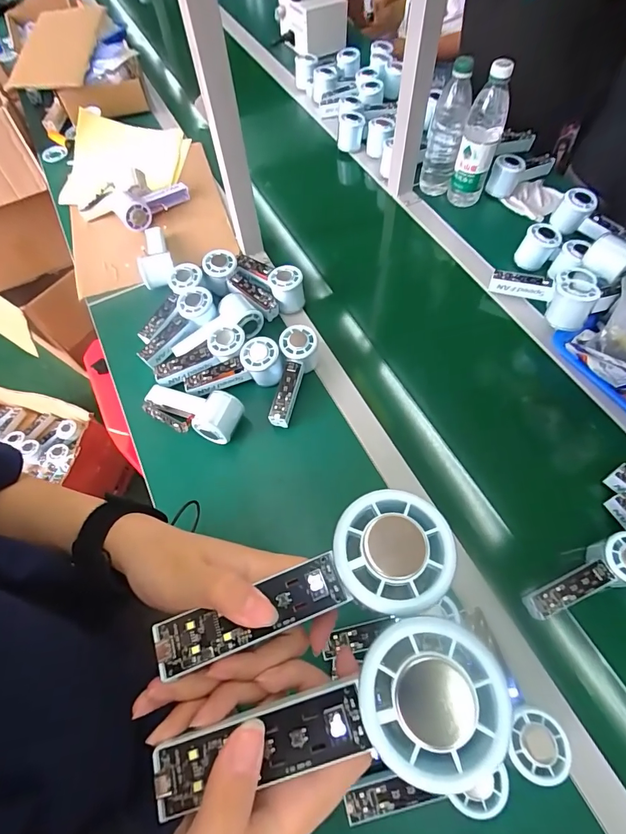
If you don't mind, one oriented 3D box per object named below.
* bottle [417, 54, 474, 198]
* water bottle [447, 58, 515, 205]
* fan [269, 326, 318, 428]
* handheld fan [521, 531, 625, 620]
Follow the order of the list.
[{"bbox_3d":[0.250,-0.536,0.760,0.063,0.211,0.073,13,64,9],"label":"bottle"},{"bbox_3d":[0.300,-0.493,0.737,0.069,0.217,0.056,17,65,11],"label":"water bottle"},{"bbox_3d":[-0.030,-0.059,0.619,0.053,0.053,0.152,12,78,9],"label":"fan"},{"bbox_3d":[0.317,0.184,0.473,0.151,0.055,0.055,-16,63,-5],"label":"handheld fan"}]

